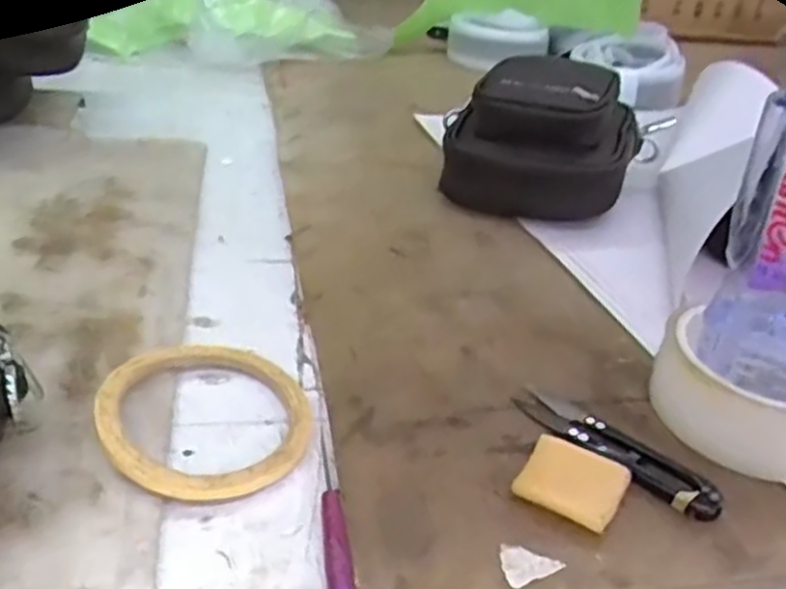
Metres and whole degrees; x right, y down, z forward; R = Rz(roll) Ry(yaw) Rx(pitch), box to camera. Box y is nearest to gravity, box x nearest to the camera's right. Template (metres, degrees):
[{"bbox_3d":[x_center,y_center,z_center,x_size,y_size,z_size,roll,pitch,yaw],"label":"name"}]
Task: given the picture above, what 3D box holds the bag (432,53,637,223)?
[{"bbox_3d":[0.108,-0.113,0.556,0.132,0.091,0.106,10,32,8],"label":"bag"}]

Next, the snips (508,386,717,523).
[{"bbox_3d":[0.097,0.066,0.336,0.024,0.010,0.094,-22,40,-37],"label":"snips"}]

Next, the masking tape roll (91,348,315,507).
[{"bbox_3d":[-0.084,0.053,0.348,0.092,0.014,0.098,4,31,-2],"label":"masking tape roll"}]

